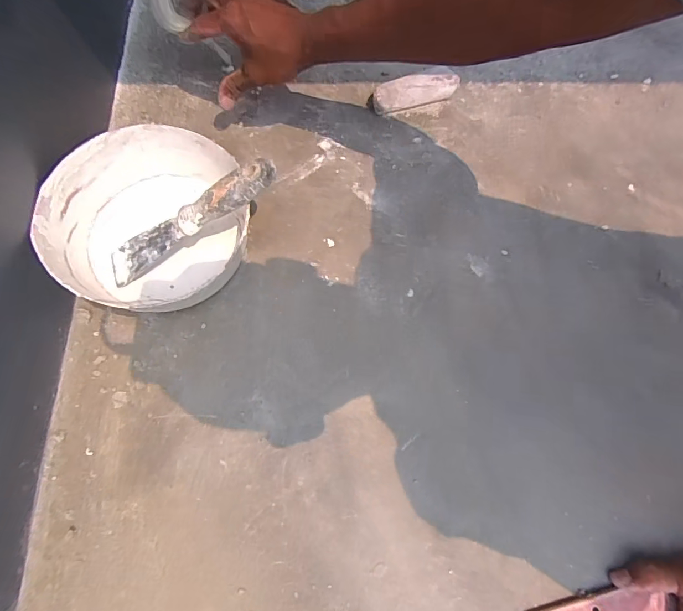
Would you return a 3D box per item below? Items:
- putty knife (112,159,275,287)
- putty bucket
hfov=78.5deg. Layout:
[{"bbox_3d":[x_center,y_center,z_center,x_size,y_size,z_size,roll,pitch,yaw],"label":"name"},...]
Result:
[{"bbox_3d":[-0.149,-0.081,0.408,0.199,0.014,0.039,-27,71,18],"label":"putty knife"},{"bbox_3d":[-0.193,-0.088,0.424,0.161,0.077,0.189,39,73,11],"label":"putty bucket"}]

